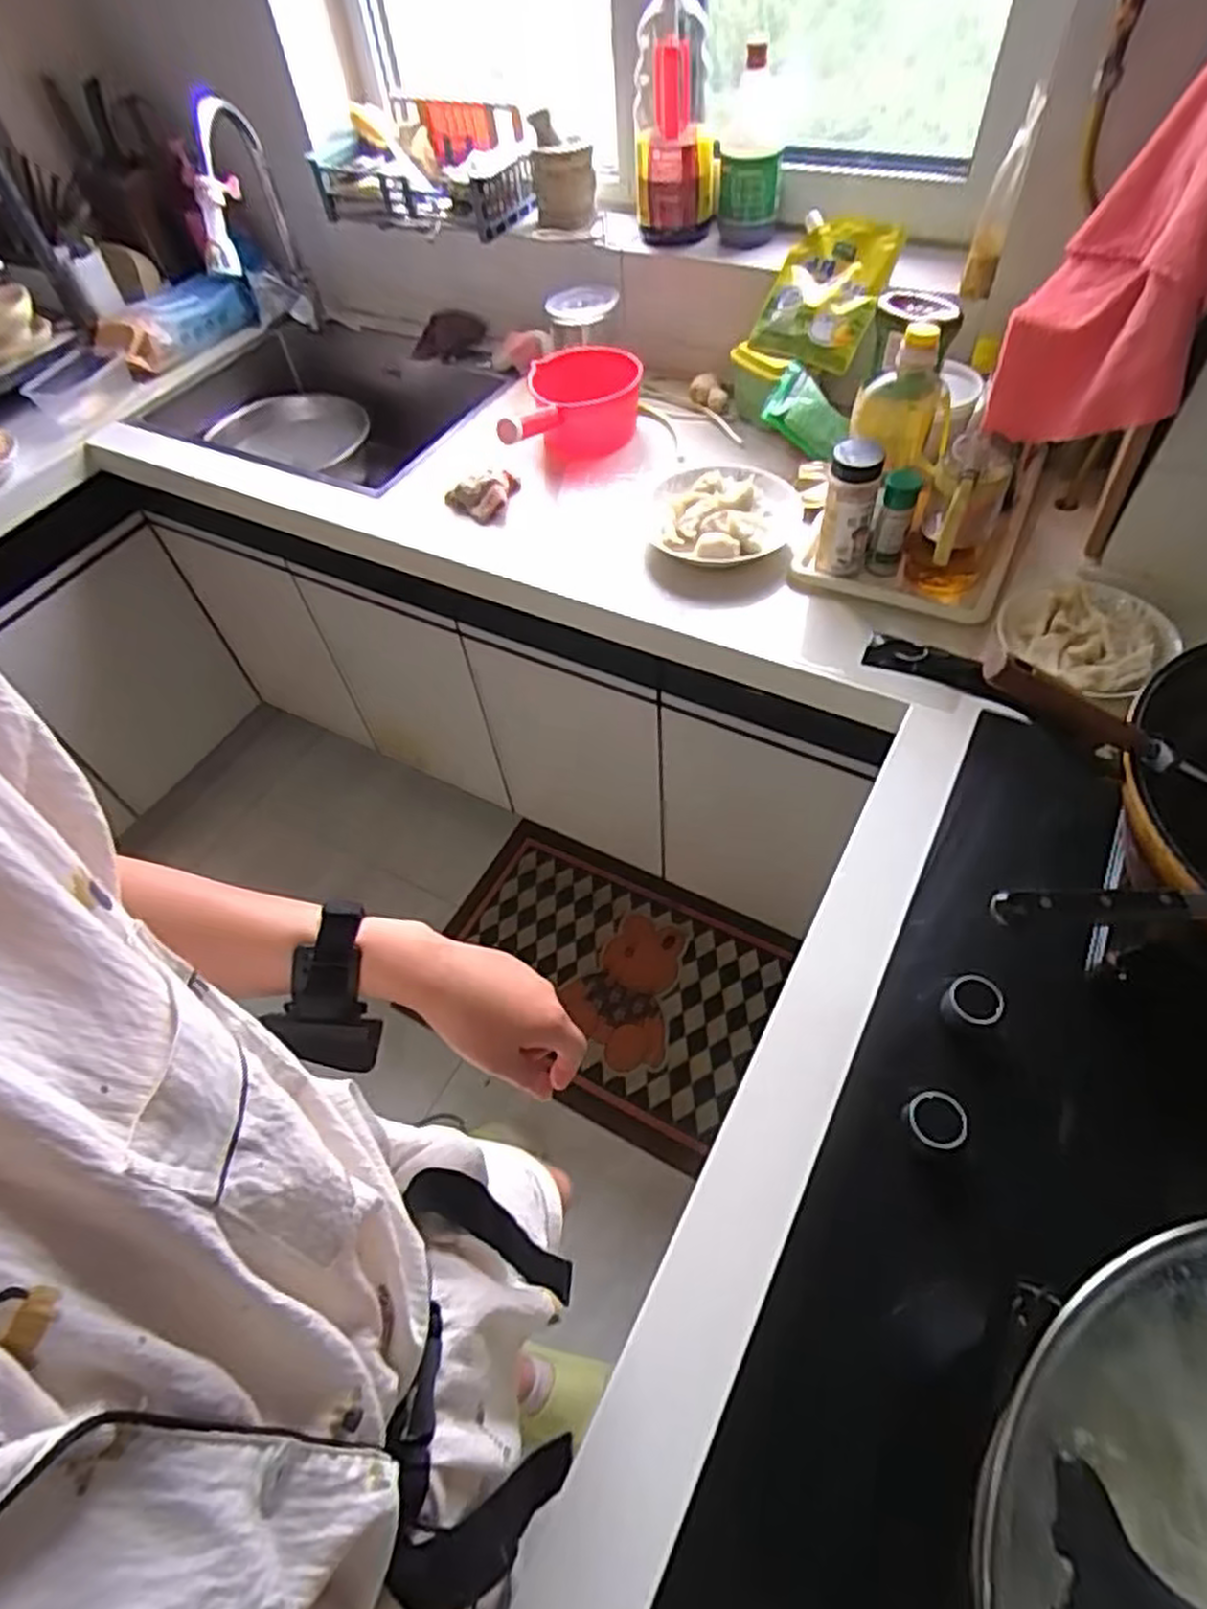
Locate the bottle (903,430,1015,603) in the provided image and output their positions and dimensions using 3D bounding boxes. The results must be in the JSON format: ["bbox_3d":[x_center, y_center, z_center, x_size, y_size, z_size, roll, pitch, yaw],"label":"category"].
[{"bbox_3d":[0.401,-0.325,0.872,0.084,0.157,0.104,21,58,19],"label":"bottle"}]

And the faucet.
[{"bbox_3d":[-0.629,-1.031,1.368,0.077,0.362,0.290,1,47,19],"label":"faucet"}]

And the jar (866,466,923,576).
[{"bbox_3d":[0.345,-0.334,0.915,0.040,0.122,0.042,14,56,14],"label":"jar"}]

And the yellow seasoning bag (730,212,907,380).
[{"bbox_3d":[0.310,-0.728,1.110,0.167,0.249,0.044,32,17,14],"label":"yellow seasoning bag"}]

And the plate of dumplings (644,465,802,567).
[{"bbox_3d":[0.157,-0.391,1.032,0.180,0.057,0.201,24,59,20],"label":"plate of dumplings"}]

